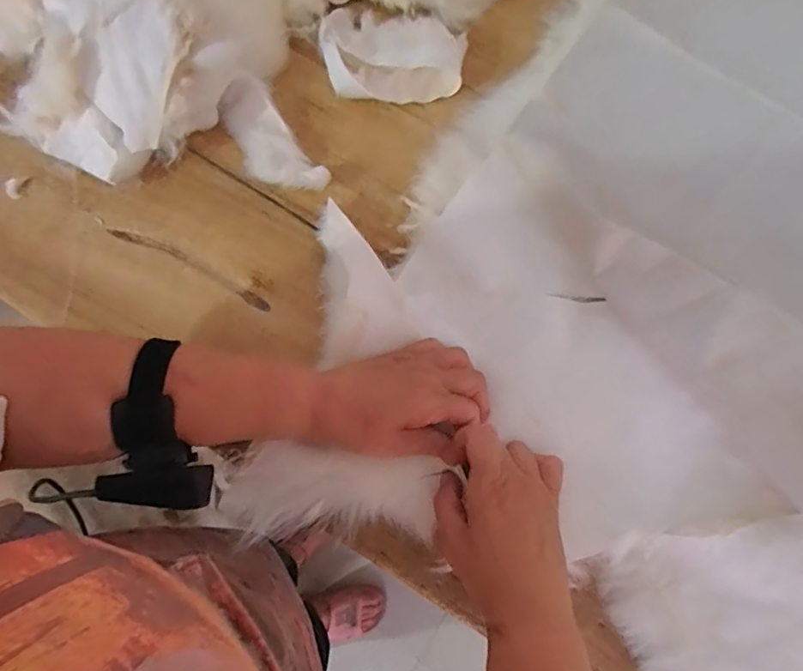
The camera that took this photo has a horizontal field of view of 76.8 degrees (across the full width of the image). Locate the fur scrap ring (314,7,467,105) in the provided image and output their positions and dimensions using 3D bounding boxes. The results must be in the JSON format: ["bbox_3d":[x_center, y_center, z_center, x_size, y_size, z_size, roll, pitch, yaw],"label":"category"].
[{"bbox_3d":[-0.009,-0.279,0.502,0.139,0.033,0.094,9,78,3],"label":"fur scrap ring"}]

